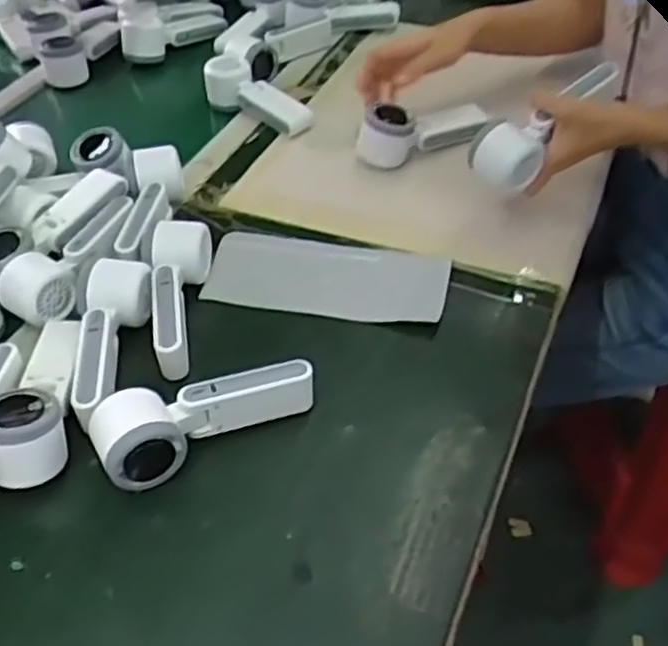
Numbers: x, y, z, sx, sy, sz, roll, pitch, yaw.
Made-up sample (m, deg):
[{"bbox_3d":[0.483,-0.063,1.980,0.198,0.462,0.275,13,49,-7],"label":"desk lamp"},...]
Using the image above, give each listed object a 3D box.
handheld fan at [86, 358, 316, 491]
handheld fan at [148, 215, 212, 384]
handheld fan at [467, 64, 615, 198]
[{"bbox_3d":[-0.099,0.066,0.572,0.165,0.050,0.065,-25,49,-22],"label":"handheld fan"},{"bbox_3d":[-0.134,-0.022,0.661,0.052,0.059,0.144,-6,44,-3],"label":"handheld fan"},{"bbox_3d":[0.204,-0.188,0.724,0.164,0.066,0.058,-38,56,-12],"label":"handheld fan"}]

